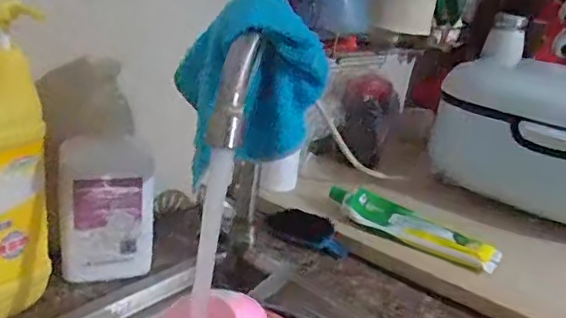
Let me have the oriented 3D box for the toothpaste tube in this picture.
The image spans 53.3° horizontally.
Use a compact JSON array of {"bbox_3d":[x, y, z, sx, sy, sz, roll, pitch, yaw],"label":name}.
[{"bbox_3d":[0.141,0.075,0.627,0.192,0.035,0.048,19,24,31],"label":"toothpaste tube"}]

